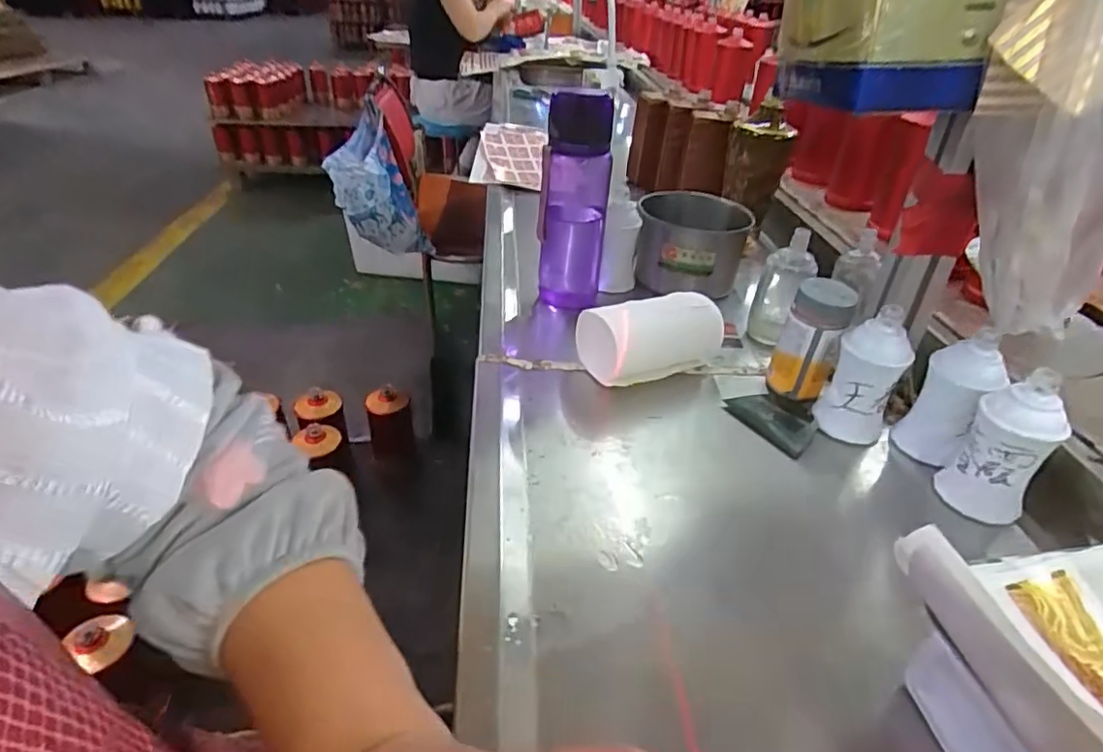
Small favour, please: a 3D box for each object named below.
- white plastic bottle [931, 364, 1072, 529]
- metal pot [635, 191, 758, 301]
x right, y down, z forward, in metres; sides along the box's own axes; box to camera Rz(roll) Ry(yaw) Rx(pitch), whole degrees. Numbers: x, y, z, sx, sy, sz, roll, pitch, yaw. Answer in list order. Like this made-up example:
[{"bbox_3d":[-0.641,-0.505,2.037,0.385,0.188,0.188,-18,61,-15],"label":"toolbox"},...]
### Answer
[{"bbox_3d":[0.339,0.053,0.458,0.056,0.114,0.044,23,40,27],"label":"white plastic bottle"},{"bbox_3d":[0.174,-0.162,0.766,0.133,0.093,0.117,8,36,9],"label":"metal pot"}]

